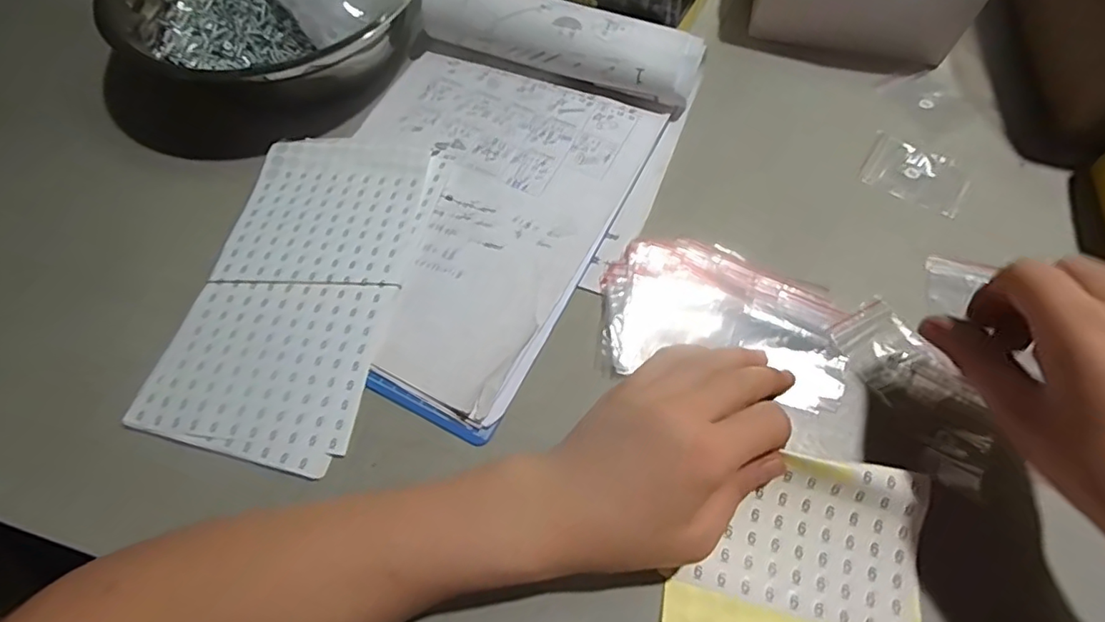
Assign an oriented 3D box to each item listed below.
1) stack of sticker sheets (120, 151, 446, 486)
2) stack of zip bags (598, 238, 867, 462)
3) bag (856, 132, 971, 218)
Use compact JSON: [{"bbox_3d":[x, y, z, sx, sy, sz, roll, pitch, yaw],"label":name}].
[{"bbox_3d":[-0.164,-0.019,0.369,0.131,0.006,0.226,12,67,7],"label":"stack of sticker sheets"},{"bbox_3d":[0.111,0.012,0.340,0.166,0.015,0.103,23,66,14],"label":"stack of zip bags"},{"bbox_3d":[0.262,-0.099,0.405,0.068,0.005,0.048,33,69,18],"label":"bag"}]

